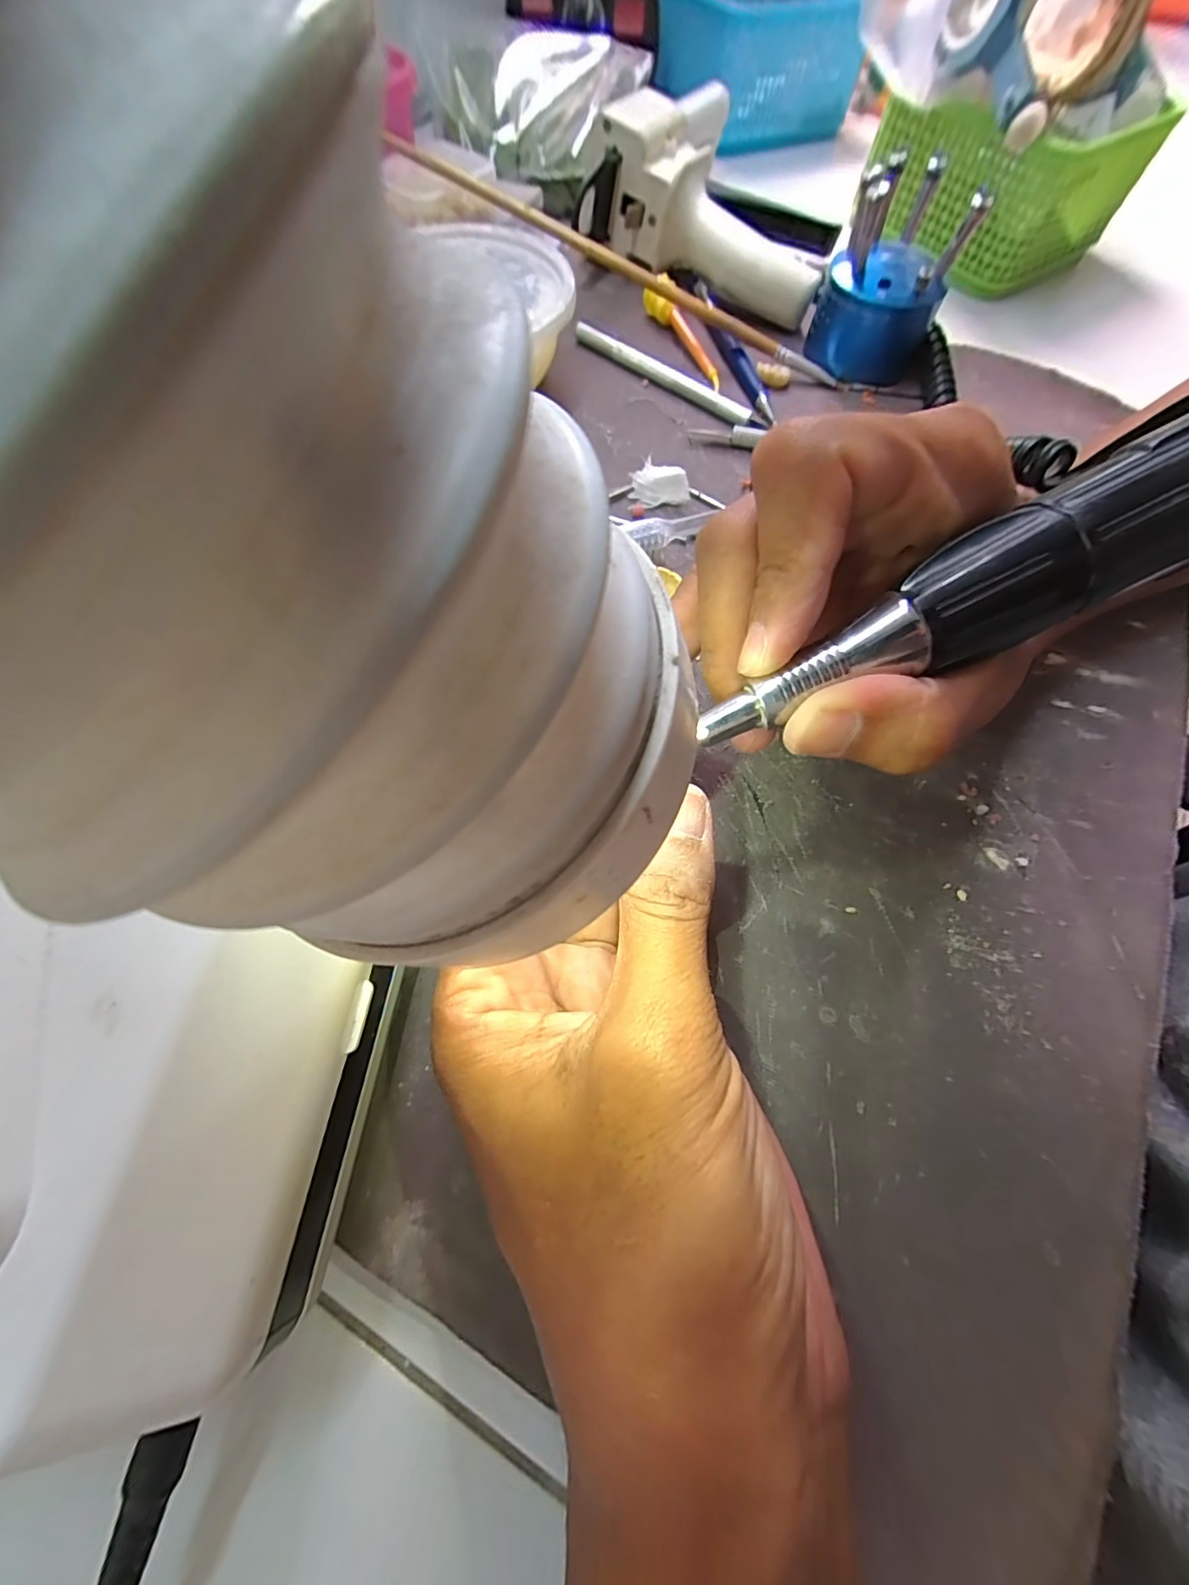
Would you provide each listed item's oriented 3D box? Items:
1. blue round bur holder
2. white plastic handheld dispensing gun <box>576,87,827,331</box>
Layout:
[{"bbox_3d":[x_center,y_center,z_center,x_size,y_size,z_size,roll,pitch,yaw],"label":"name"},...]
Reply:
[{"bbox_3d":[0.151,-0.264,0.264,0.057,0.067,0.059,25,69,8],"label":"blue round bur holder"},{"bbox_3d":[0.058,-0.321,0.297,0.159,0.051,0.082,45,72,2],"label":"white plastic handheld dispensing gun"}]

